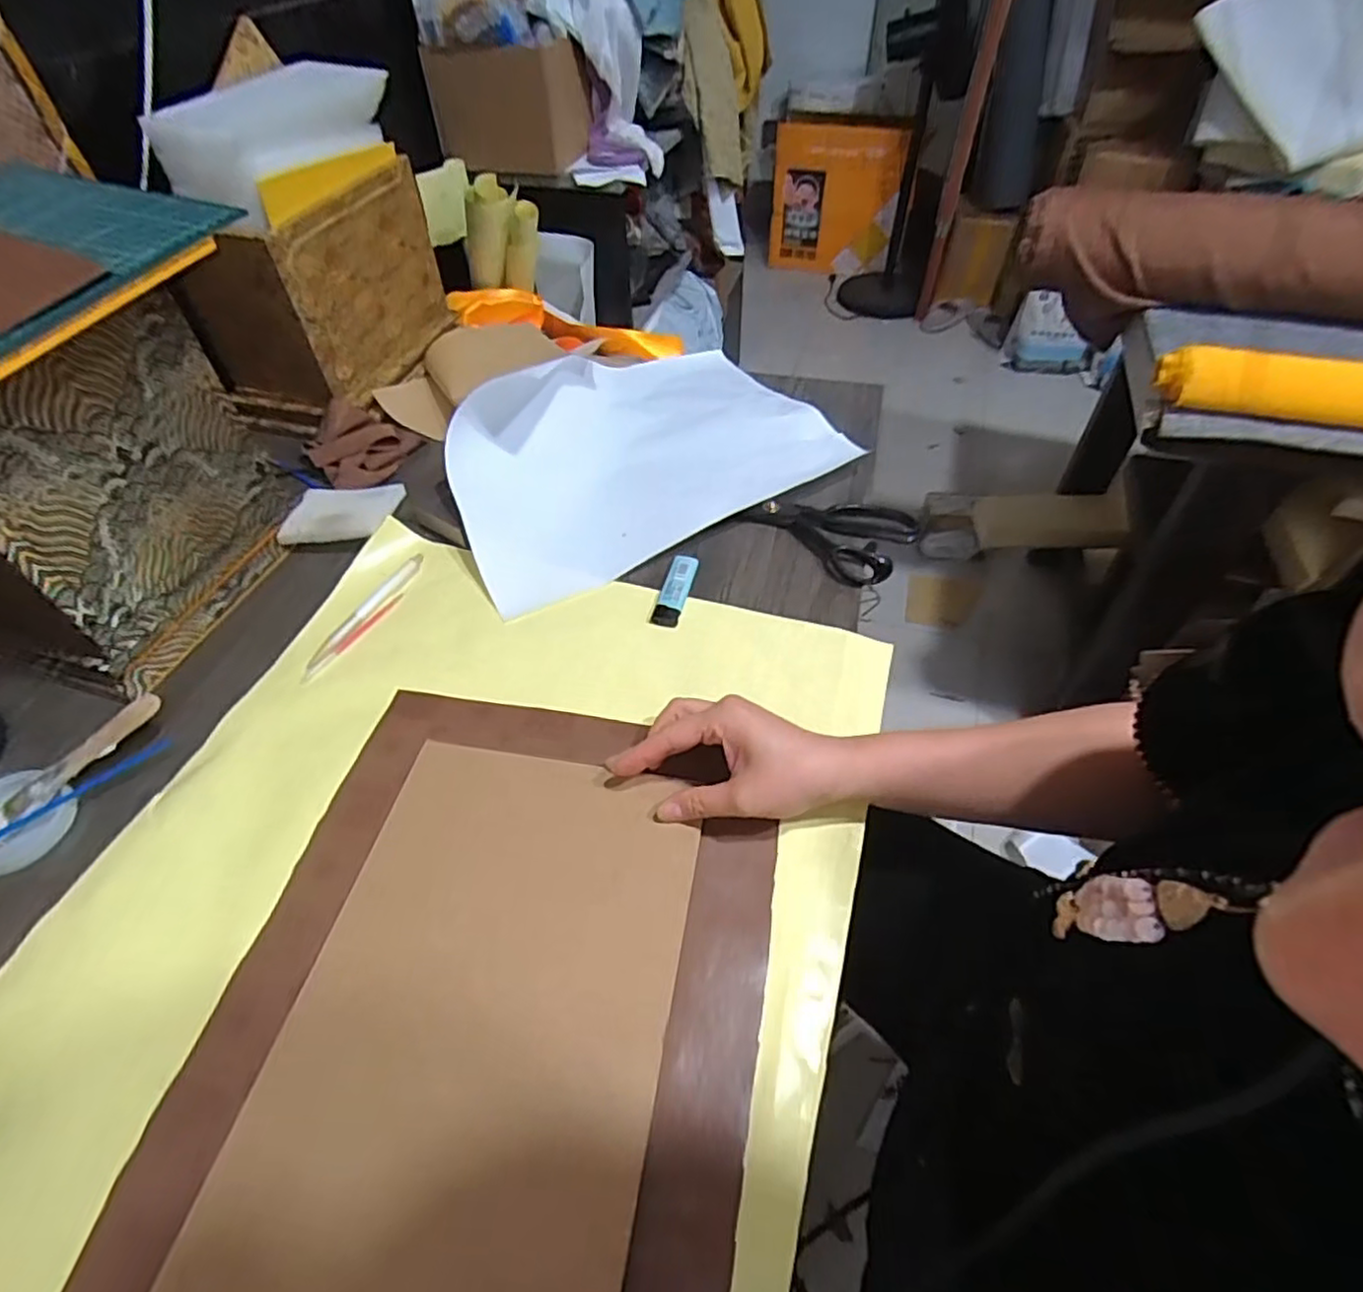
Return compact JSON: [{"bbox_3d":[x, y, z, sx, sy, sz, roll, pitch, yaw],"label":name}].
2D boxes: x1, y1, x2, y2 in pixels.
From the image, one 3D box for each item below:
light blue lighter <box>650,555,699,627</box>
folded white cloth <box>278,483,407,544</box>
[{"bbox_3d":[-0.005,-0.050,0.585,0.024,0.011,0.074,13,51,12],"label":"light blue lighter"},{"bbox_3d":[-0.320,-0.126,0.638,0.096,0.017,0.082,-1,49,0],"label":"folded white cloth"}]

